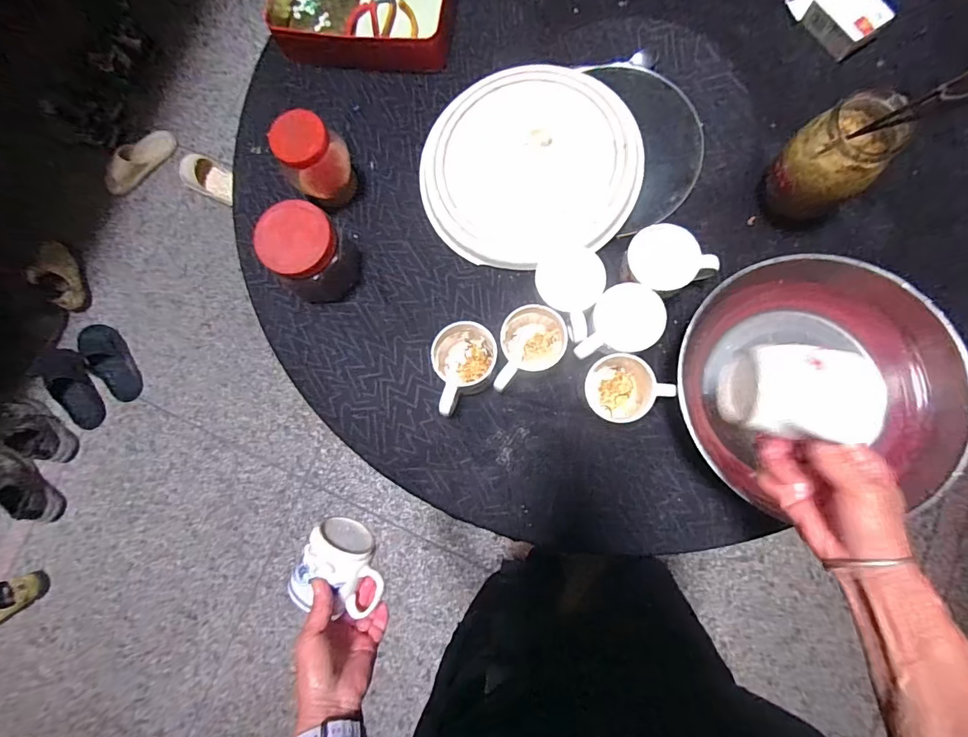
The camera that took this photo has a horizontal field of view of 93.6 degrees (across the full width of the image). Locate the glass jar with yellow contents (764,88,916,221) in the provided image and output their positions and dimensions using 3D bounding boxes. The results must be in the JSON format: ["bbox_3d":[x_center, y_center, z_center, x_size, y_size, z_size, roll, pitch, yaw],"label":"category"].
[{"bbox_3d":[0.413,-0.247,0.540,0.088,0.125,0.094,0,83,3],"label":"glass jar with yellow contents"}]

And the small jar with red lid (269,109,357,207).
[{"bbox_3d":[-0.226,-0.284,0.624,0.077,0.130,0.074,0,83,3],"label":"small jar with red lid"}]

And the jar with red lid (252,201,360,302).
[{"bbox_3d":[-0.233,-0.155,0.611,0.103,0.112,0.101,0,83,3],"label":"jar with red lid"}]

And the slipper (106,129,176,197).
[{"bbox_3d":[-1.102,-0.666,1.442,0.099,0.058,0.262,39,86,7],"label":"slipper"}]

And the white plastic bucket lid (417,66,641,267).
[{"bbox_3d":[0.062,-0.287,0.636,0.298,0.037,0.296,-1,82,6],"label":"white plastic bucket lid"}]

